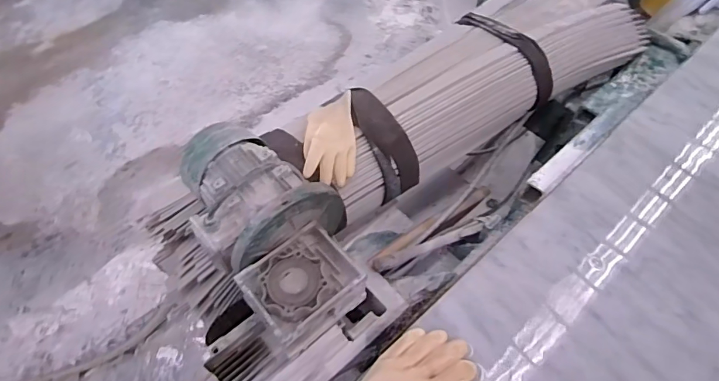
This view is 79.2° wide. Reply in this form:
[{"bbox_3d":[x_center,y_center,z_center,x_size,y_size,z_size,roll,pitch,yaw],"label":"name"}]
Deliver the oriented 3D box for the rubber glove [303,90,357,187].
[{"bbox_3d":[-0.063,-0.118,0.953,0.109,0.039,0.227,0,56,1],"label":"rubber glove"}]

